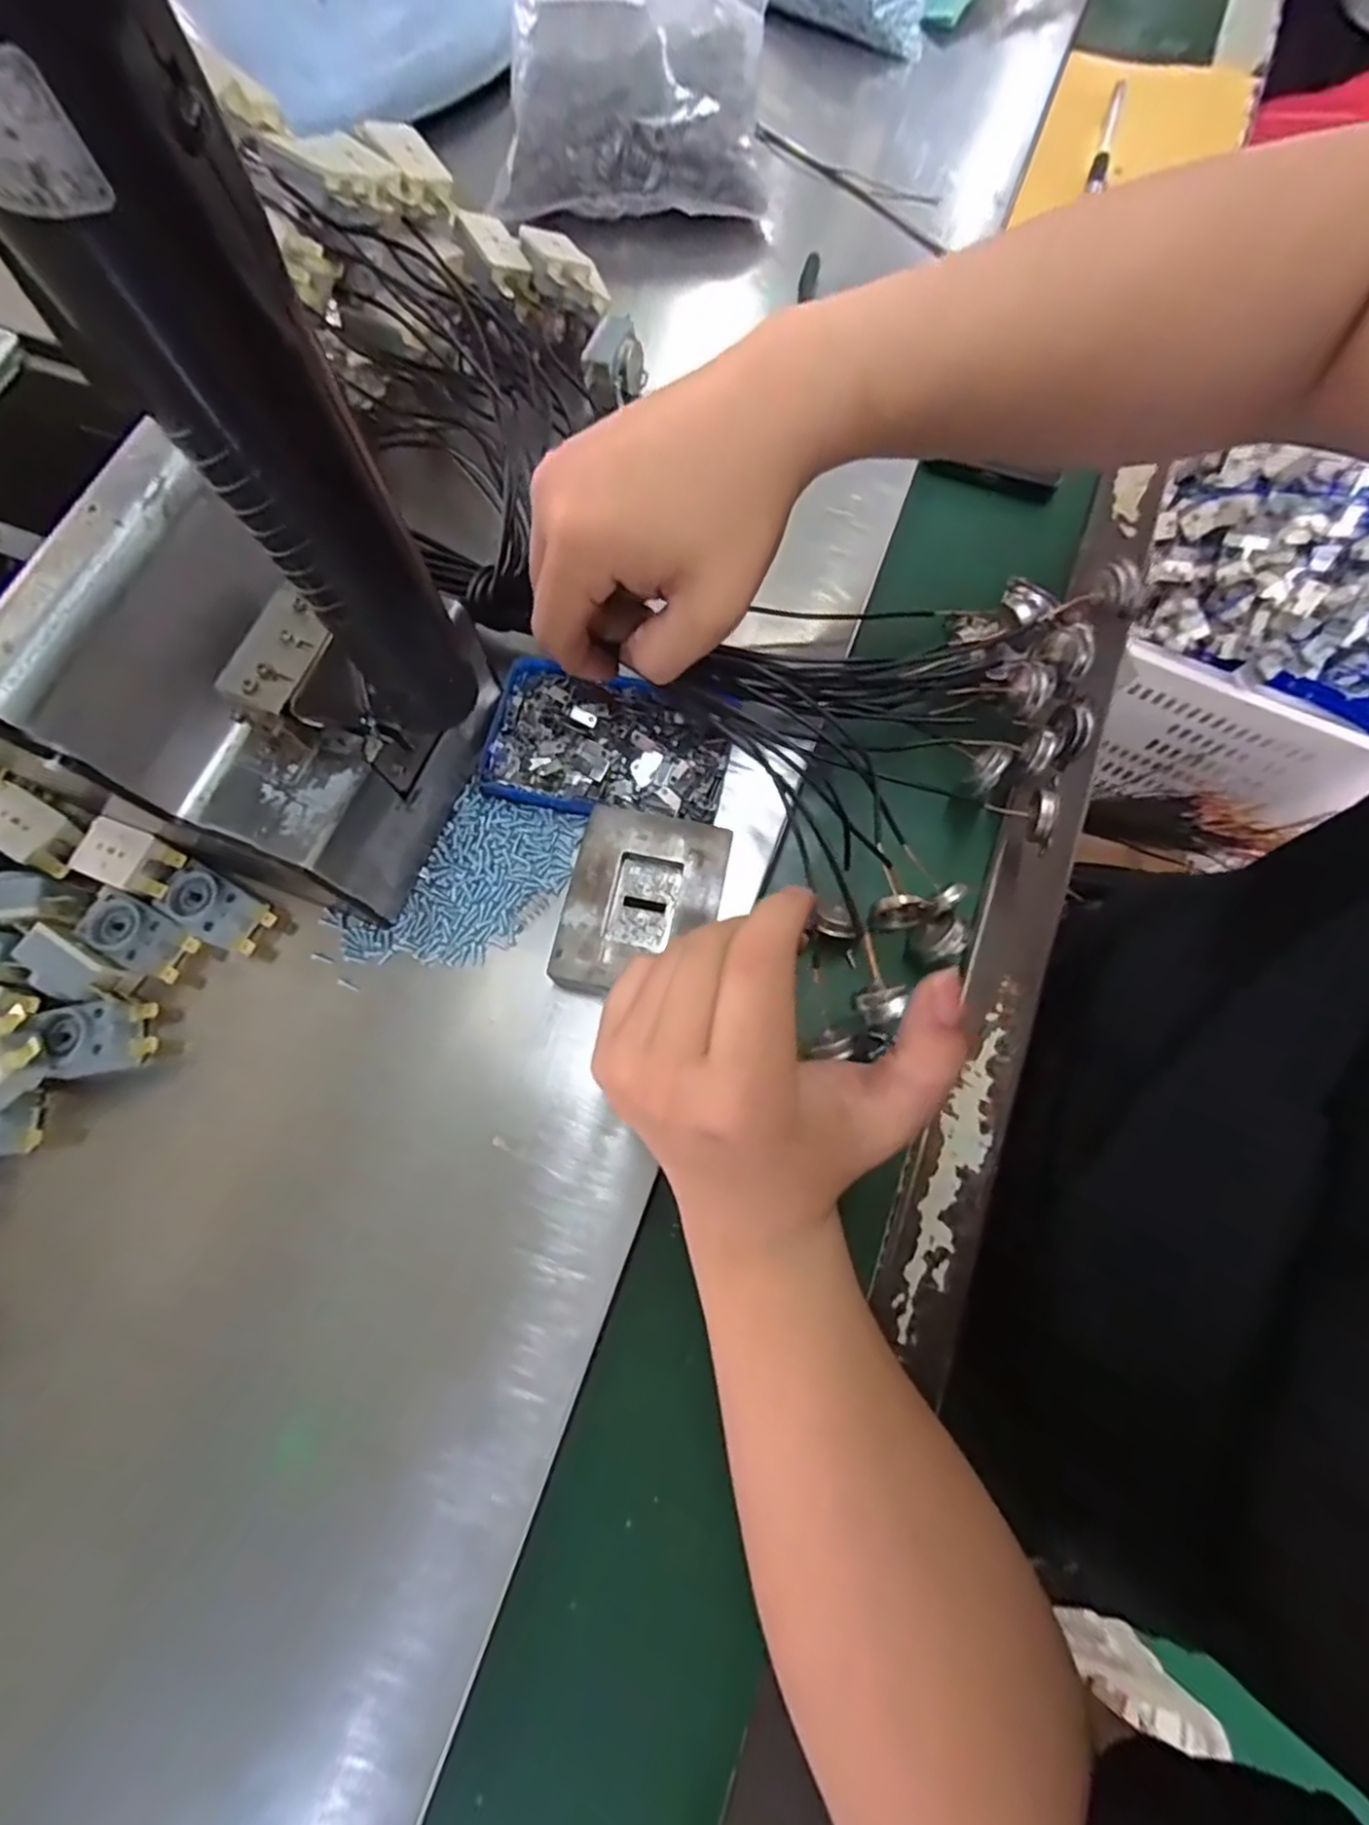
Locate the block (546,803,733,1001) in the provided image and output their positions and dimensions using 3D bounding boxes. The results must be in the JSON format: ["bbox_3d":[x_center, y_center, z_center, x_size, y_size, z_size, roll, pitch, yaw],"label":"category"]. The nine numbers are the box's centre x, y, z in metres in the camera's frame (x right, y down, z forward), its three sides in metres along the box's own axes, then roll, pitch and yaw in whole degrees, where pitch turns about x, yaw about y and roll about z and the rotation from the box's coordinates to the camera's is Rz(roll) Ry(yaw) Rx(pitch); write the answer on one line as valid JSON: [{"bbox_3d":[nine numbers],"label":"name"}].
[{"bbox_3d":[-0.019,-0.001,0.302,0.063,0.022,0.081,13,75,3],"label":"block"}]

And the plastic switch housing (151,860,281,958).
[{"bbox_3d":[-0.208,-0.002,0.309,0.042,0.014,0.026,31,77,7],"label":"plastic switch housing"}]

